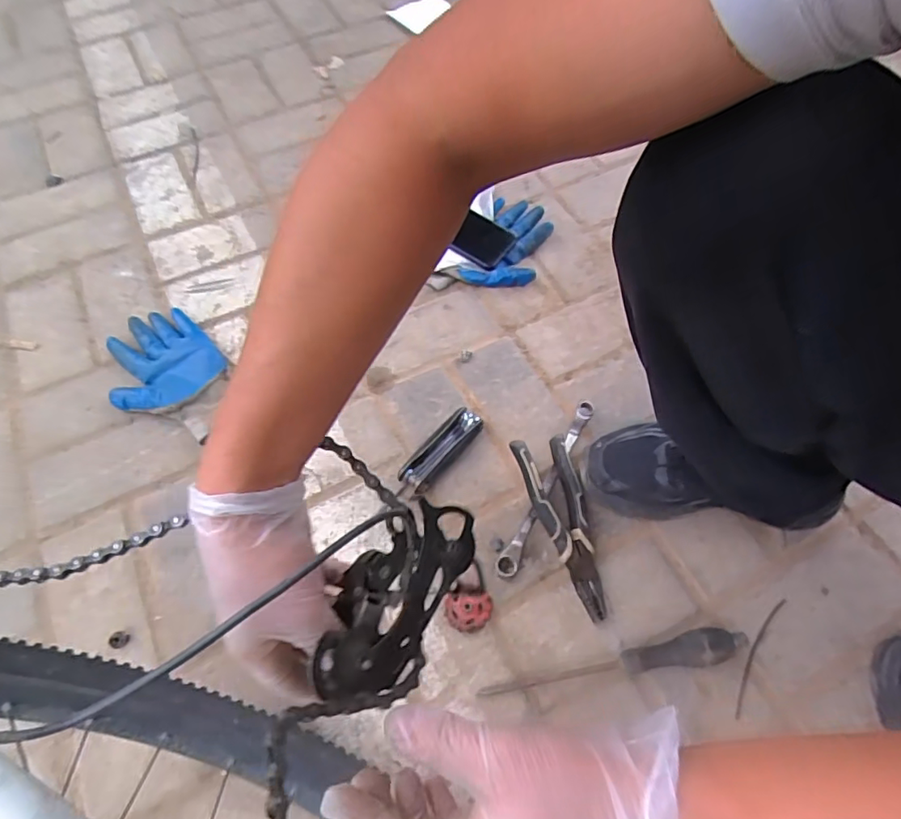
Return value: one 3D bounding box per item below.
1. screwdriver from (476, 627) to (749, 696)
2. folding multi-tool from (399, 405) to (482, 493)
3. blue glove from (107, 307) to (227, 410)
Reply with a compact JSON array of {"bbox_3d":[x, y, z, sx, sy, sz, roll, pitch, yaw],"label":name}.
[{"bbox_3d":[0.155,0.236,0.512,0.256,0.029,0.031,-6,62,-3],"label":"screwdriver"},{"bbox_3d":[-0.008,0.046,0.616,0.036,0.019,0.114,38,68,18],"label":"folding multi-tool"},{"bbox_3d":[-0.361,-0.058,0.671,0.128,0.025,0.145,-38,68,-18],"label":"blue glove"}]

